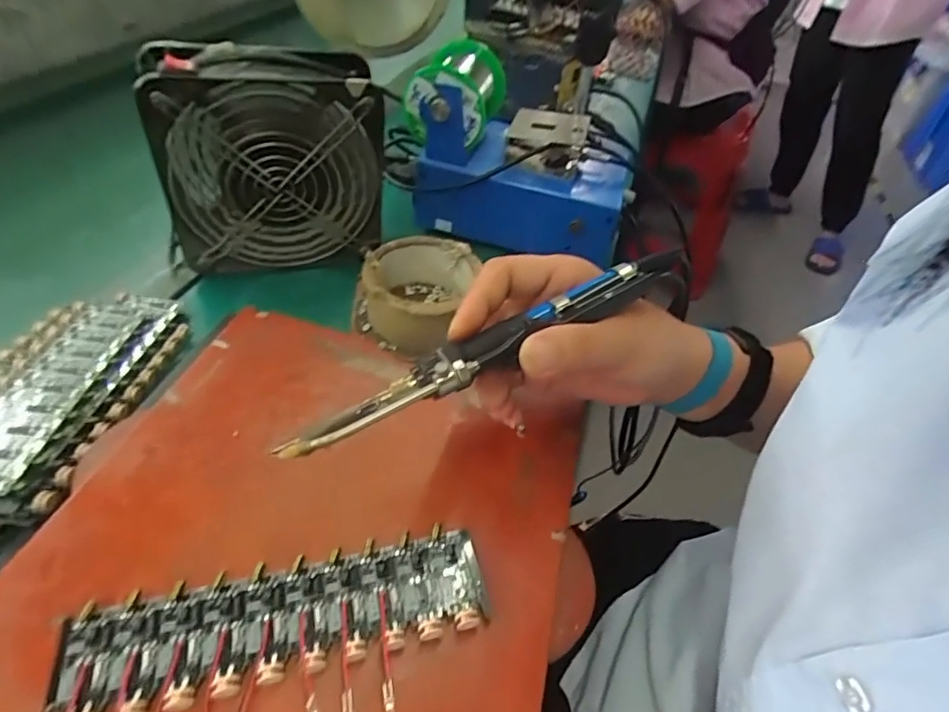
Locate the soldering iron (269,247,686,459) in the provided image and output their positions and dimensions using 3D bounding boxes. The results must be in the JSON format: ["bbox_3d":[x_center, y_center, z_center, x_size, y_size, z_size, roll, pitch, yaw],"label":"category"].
[{"bbox_3d":[0.015,-0.008,0.238,0.212,0.018,0.024,-27,52,-16],"label":"soldering iron"}]

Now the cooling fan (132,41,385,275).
[{"bbox_3d":[-0.146,-0.137,0.389,0.154,0.147,0.052,-10,45,-17],"label":"cooling fan"}]

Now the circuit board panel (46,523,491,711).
[{"bbox_3d":[-0.077,0.107,0.219,0.163,0.008,0.047,-8,45,-15],"label":"circuit board panel"}]

